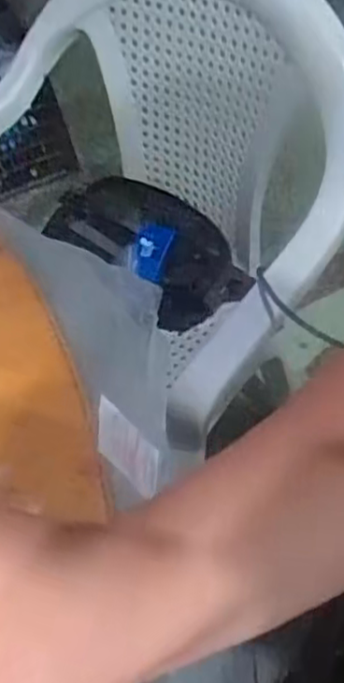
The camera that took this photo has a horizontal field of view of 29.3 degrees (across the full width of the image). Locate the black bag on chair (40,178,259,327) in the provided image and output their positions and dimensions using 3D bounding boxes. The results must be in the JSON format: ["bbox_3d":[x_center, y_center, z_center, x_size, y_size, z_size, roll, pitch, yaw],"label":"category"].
[{"bbox_3d":[-0.035,-0.130,0.933,0.299,0.127,0.121,27,64,26],"label":"black bag on chair"}]

